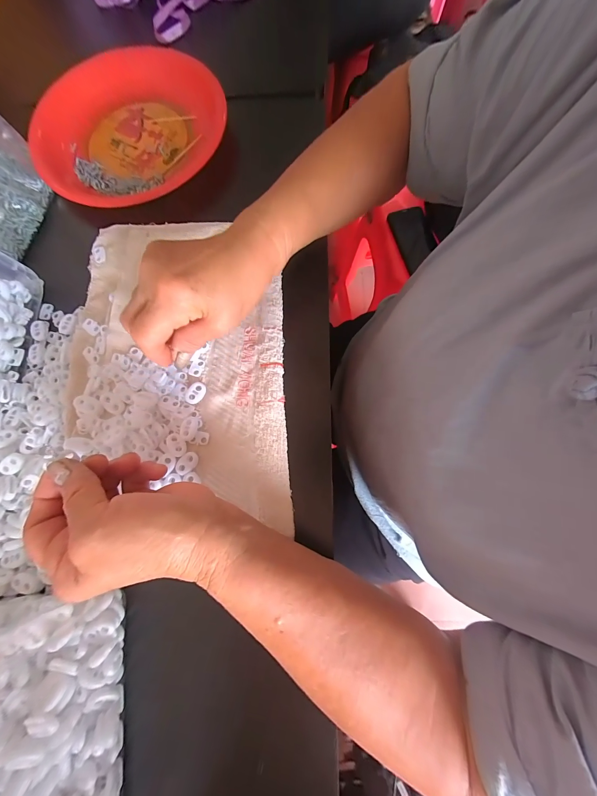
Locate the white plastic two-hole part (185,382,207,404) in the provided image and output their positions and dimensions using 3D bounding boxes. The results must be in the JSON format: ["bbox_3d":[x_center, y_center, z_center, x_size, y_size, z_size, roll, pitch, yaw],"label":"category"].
[{"bbox_3d":[-0.099,-0.005,0.277,0.016,0.004,0.022,24,79,7],"label":"white plastic two-hole part"}]

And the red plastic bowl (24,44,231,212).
[{"bbox_3d":[-0.195,-0.322,0.341,0.214,0.038,0.214,-1,77,2],"label":"red plastic bowl"}]

